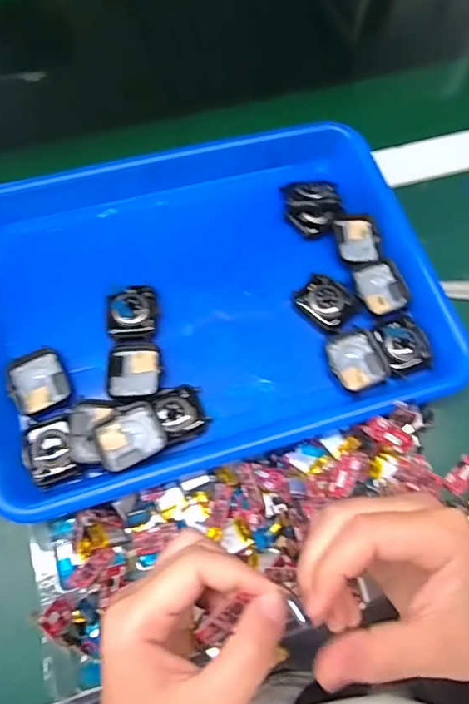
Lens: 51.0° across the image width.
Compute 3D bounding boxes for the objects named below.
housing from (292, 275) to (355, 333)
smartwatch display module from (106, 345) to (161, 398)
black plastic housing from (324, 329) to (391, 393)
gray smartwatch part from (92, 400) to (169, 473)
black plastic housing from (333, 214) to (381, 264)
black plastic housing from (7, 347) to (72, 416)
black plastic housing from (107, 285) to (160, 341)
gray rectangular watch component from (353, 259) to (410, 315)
[{"bbox_3d":[0.066,-0.036,0.361,0.040,0.007,0.035,43,73,15],"label":"housing"},{"bbox_3d":[-0.068,0.013,0.337,0.036,0.005,0.039,-5,68,-4],"label":"smartwatch display module"},{"bbox_3d":[0.087,0.005,0.350,0.039,0.007,0.042,-18,69,-9],"label":"black plastic housing"},{"bbox_3d":[-0.067,0.054,0.317,0.041,0.010,0.035,-26,71,-12],"label":"gray smartwatch part"},{"bbox_3d":[0.097,-0.089,0.388,0.035,0.008,0.046,-7,68,-4],"label":"black plastic housing"},{"bbox_3d":[-0.133,0.020,0.335,0.035,0.008,0.042,-22,70,-10],"label":"black plastic housing"},{"bbox_3d":[-0.073,-0.028,0.352,0.035,0.012,0.038,-8,68,-5],"label":"black plastic housing"},{"bbox_3d":[0.110,-0.048,0.372,0.036,0.009,0.042,-19,69,-9],"label":"gray rectangular watch component"}]

